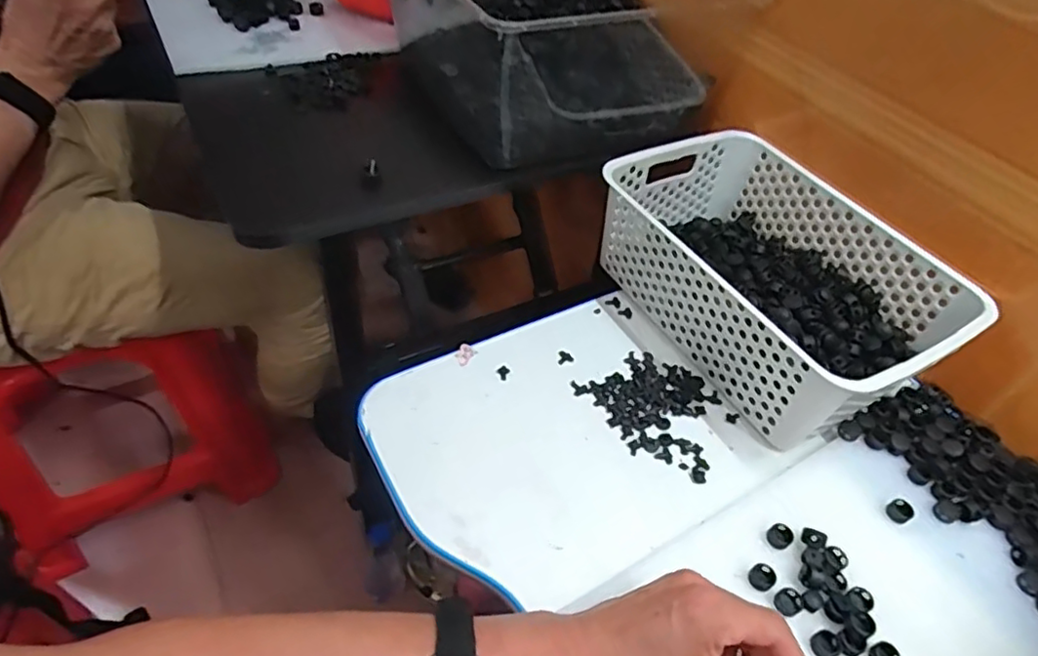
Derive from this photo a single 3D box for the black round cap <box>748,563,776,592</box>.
[{"bbox_3d":[0.171,0.175,0.437,0.017,0.009,0.016,3,47,-4],"label":"black round cap"}]

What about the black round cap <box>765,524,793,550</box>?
[{"bbox_3d":[0.193,0.154,0.460,0.018,0.011,0.016,-25,55,-26],"label":"black round cap"}]

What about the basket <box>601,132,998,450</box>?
[{"bbox_3d":[0.234,-0.048,0.590,0.202,0.109,0.302,-23,54,-25],"label":"basket"}]

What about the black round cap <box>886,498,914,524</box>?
[{"bbox_3d":[0.297,0.141,0.482,0.019,0.010,0.017,-25,55,-26],"label":"black round cap"}]

